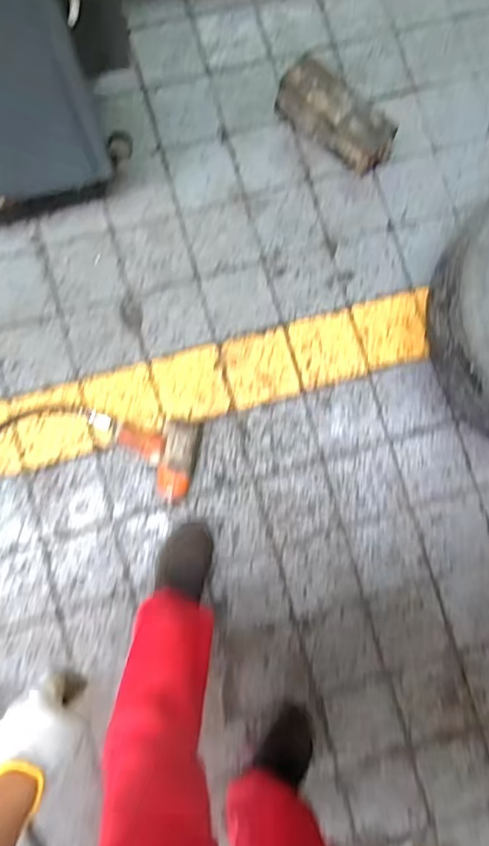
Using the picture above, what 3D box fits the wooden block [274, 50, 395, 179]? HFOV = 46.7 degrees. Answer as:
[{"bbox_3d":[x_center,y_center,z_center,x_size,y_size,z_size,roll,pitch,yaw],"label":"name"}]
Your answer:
[{"bbox_3d":[0.201,-0.672,1.250,0.277,0.095,0.104,36,82,1],"label":"wooden block"}]

